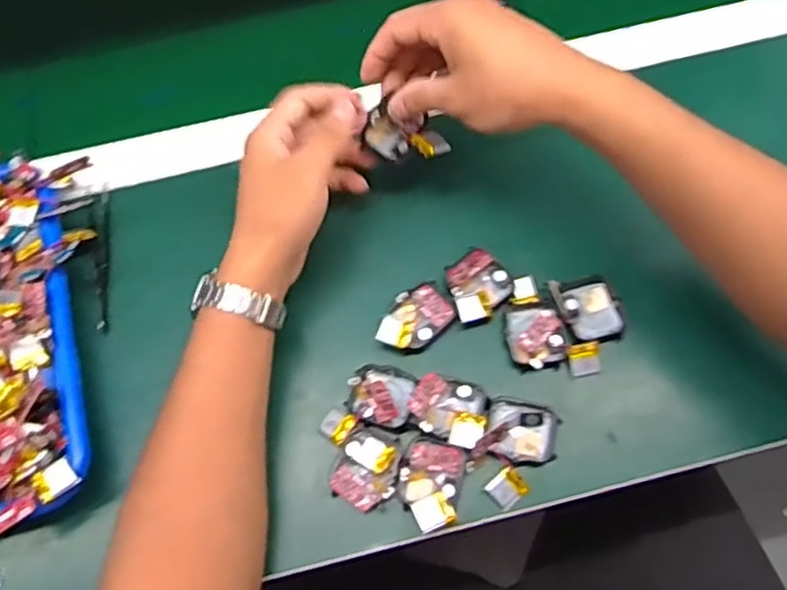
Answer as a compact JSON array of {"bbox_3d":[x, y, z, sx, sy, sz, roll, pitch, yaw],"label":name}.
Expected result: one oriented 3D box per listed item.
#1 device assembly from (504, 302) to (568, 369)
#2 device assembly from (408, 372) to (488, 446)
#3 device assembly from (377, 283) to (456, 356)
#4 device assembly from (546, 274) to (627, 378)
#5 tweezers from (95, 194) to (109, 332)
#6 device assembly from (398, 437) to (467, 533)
[{"bbox_3d":[0.096,0.027,0.456,0.038,0.014,0.044,-10,69,-1],"label":"device assembly"},{"bbox_3d":[0.036,0.073,0.436,0.049,0.015,0.042,18,71,9],"label":"device assembly"},{"bbox_3d":[0.014,0.016,0.462,0.054,0.012,0.037,-32,71,-9],"label":"device assembly"},{"bbox_3d":[0.135,0.018,0.457,0.045,0.020,0.066,-13,69,-2],"label":"device assembly"},{"bbox_3d":[-0.213,-0.024,0.494,0.009,0.014,0.109,-7,69,0],"label":"tweezers"},{"bbox_3d":[0.023,0.118,0.421,0.038,0.011,0.052,9,70,6],"label":"device assembly"}]

